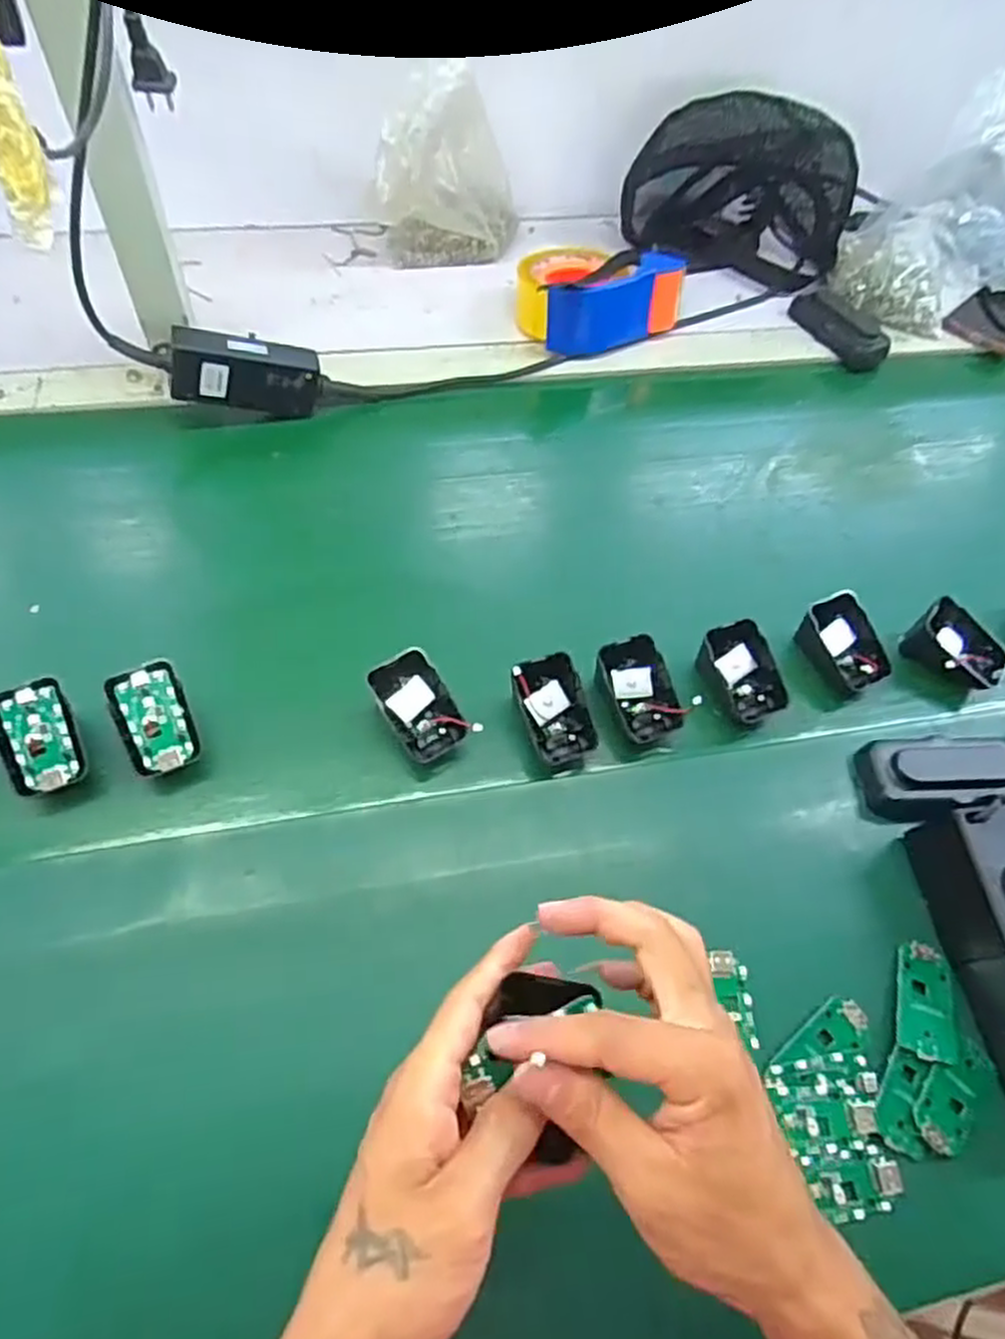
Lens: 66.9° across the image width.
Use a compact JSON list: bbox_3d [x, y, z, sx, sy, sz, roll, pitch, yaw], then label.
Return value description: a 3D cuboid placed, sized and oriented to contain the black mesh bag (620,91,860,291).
[{"bbox_3d":[0.266,-0.529,0.814,0.222,0.152,0.156,21,56,11],"label":"black mesh bag"}]

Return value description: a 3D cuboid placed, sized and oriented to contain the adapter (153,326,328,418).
[{"bbox_3d":[-0.213,-0.243,0.628,0.127,0.059,0.026,1,52,-27],"label":"adapter"}]

